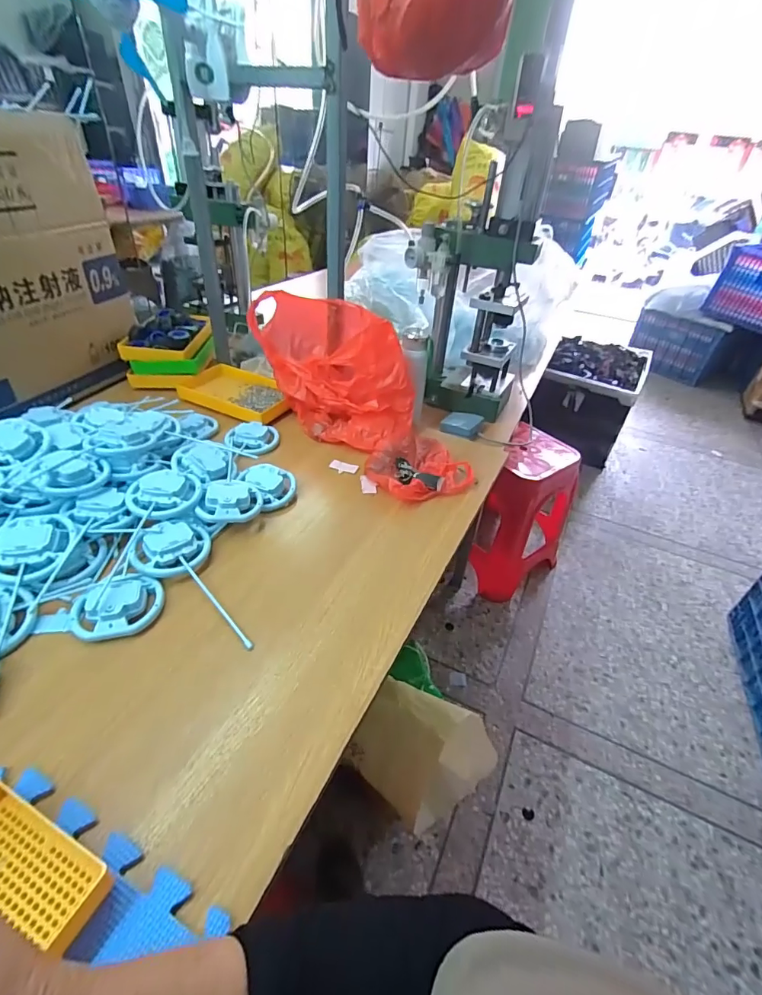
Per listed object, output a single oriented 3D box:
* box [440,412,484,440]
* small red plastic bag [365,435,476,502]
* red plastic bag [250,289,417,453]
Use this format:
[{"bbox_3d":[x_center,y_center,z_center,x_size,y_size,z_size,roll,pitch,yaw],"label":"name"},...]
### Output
[{"bbox_3d":[0.185,-0.169,1.008,0.083,0.030,0.067,23,41,21],"label":"box"},{"bbox_3d":[0.059,-0.059,0.822,0.175,0.044,0.153,-17,43,-26],"label":"small red plastic bag"},{"bbox_3d":[-0.090,-0.273,0.915,0.194,0.210,0.361,-29,50,-36],"label":"red plastic bag"}]

